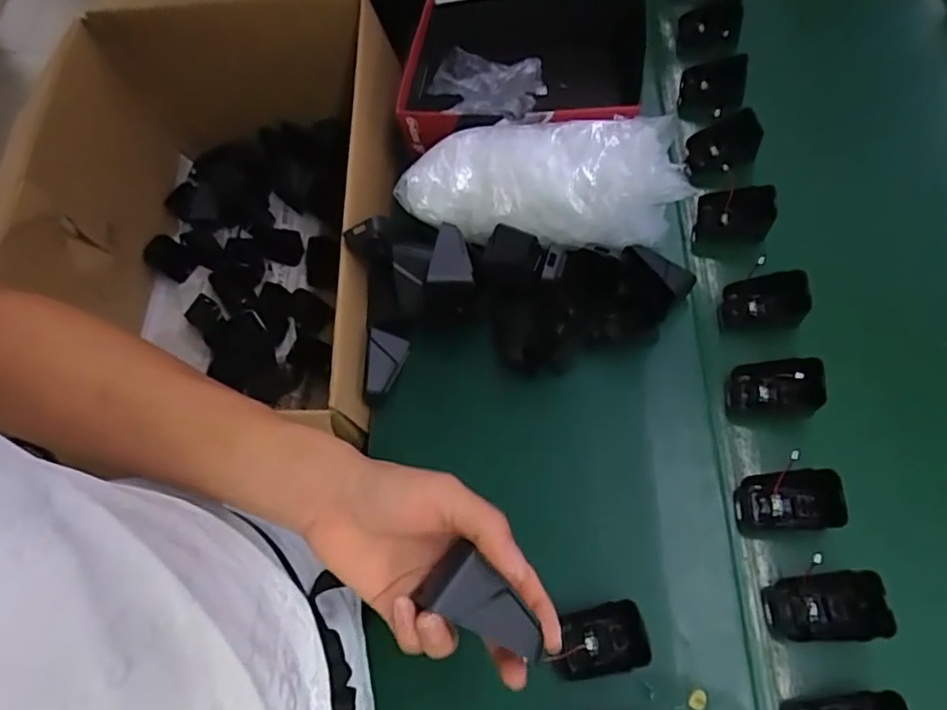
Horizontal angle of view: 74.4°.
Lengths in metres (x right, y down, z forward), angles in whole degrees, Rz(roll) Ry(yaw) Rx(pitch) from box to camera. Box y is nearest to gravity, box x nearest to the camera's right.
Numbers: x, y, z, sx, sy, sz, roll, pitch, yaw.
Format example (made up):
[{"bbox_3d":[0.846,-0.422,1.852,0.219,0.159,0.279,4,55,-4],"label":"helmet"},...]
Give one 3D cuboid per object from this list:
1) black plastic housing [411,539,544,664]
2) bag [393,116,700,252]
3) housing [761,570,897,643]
[{"bbox_3d":[0.008,0.129,0.319,0.067,0.019,0.034,38,69,-2],"label":"black plastic housing"},{"bbox_3d":[0.064,-0.156,0.580,0.245,0.084,0.097,4,62,7],"label":"bag"},{"bbox_3d":[0.252,0.182,0.447,0.068,0.040,0.047,-7,61,2],"label":"housing"}]

